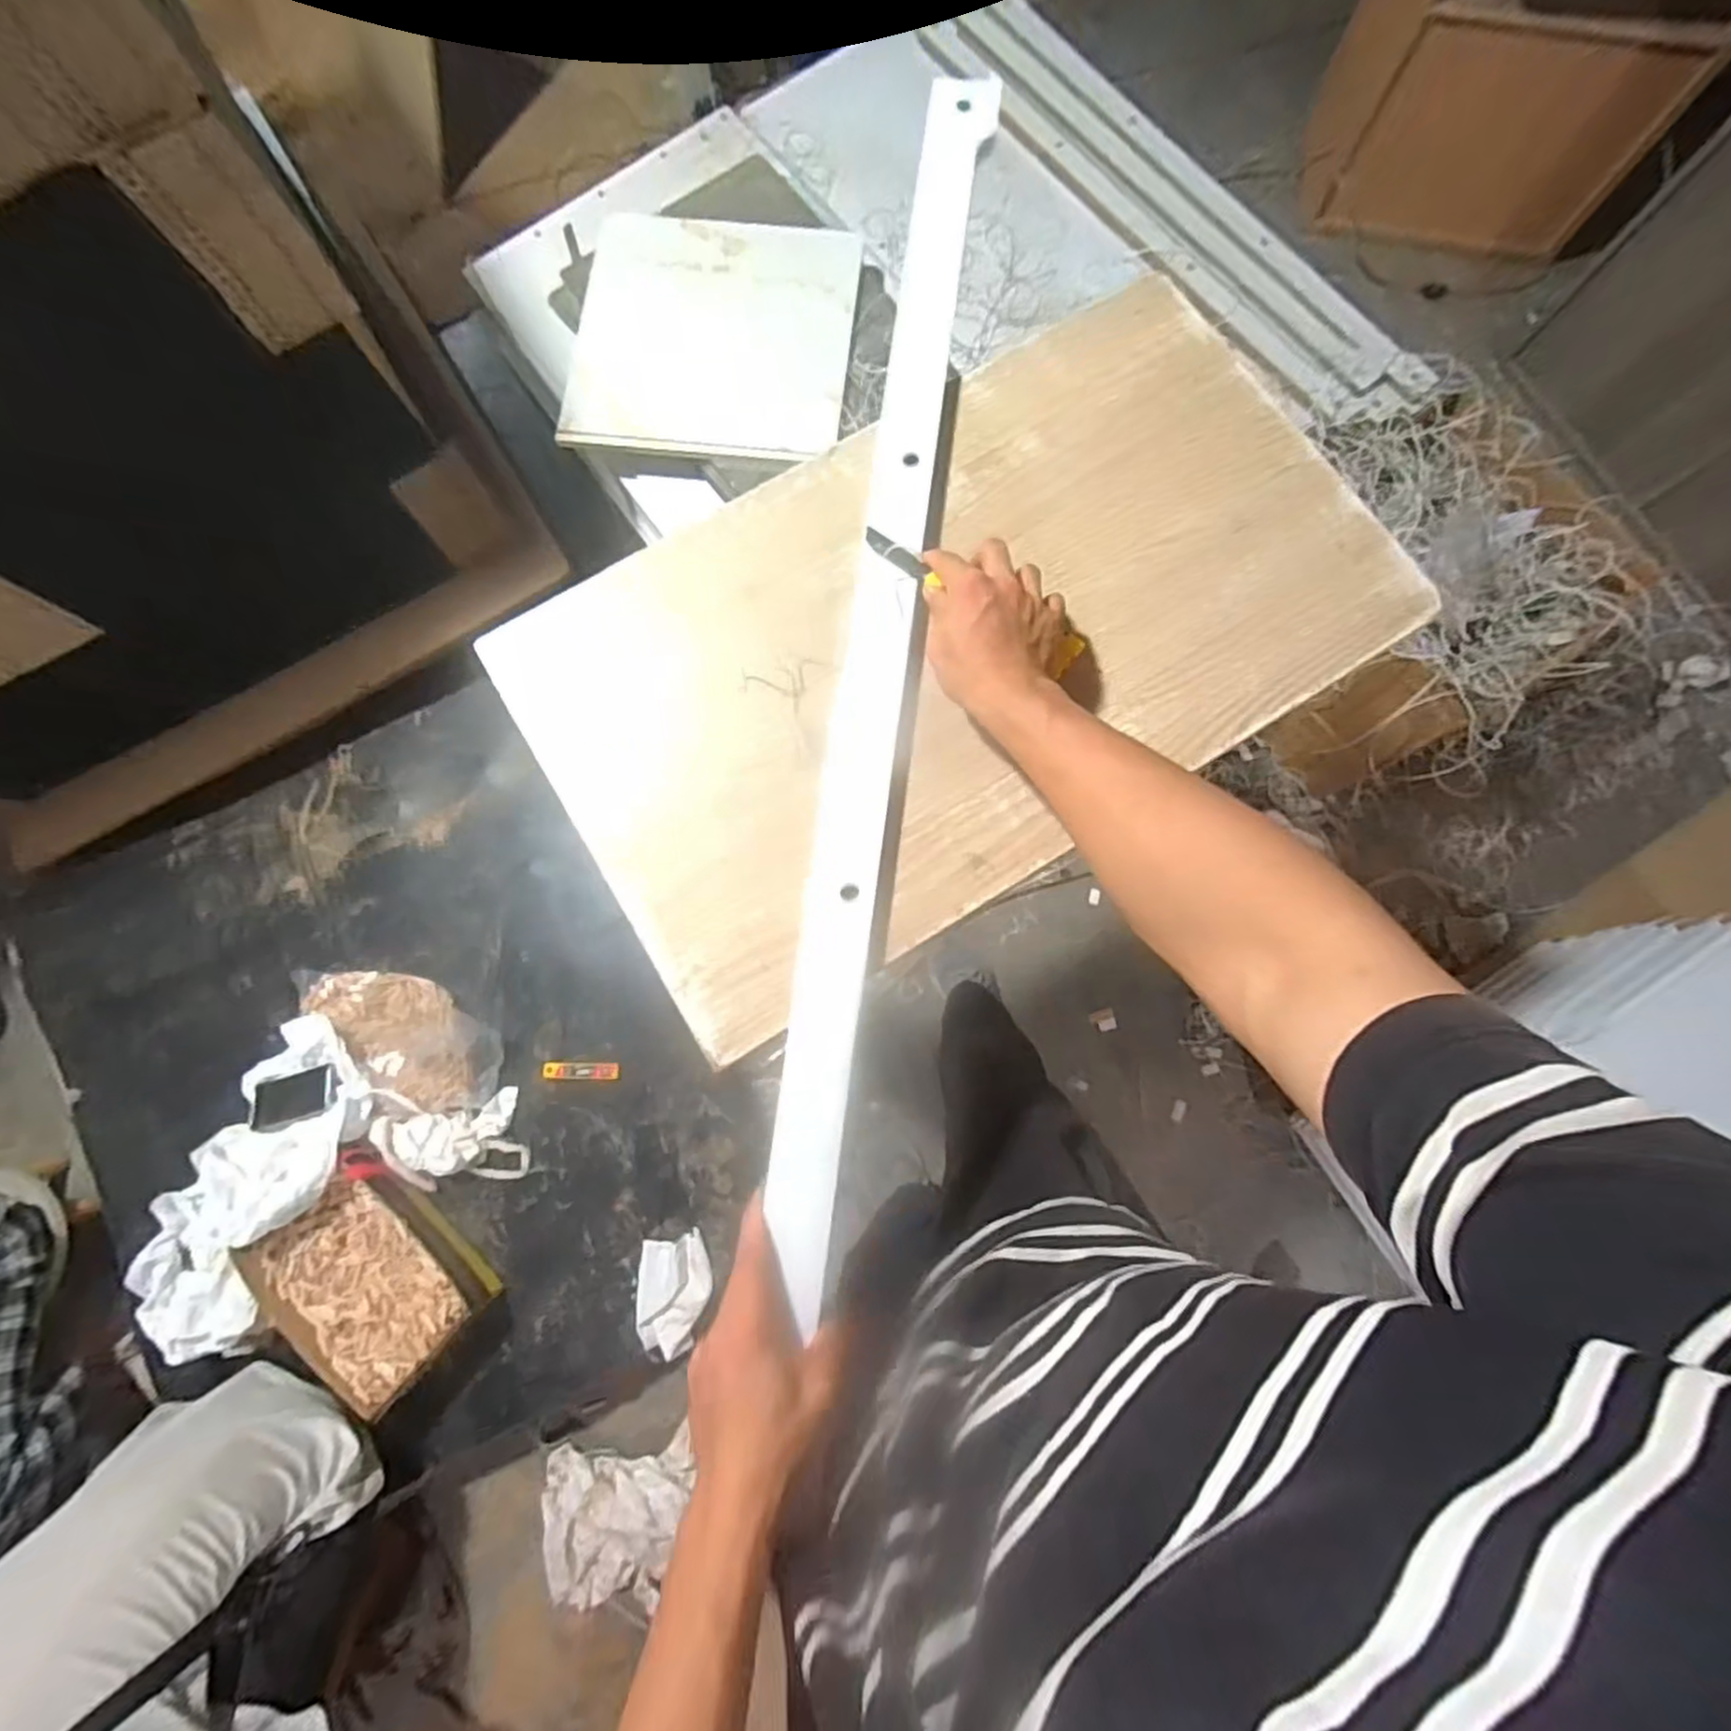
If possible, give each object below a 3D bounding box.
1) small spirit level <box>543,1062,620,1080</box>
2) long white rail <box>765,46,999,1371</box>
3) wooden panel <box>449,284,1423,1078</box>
[{"bbox_3d":[-0.505,0.365,1.328,0.133,0.013,0.030,0,79,0],"label":"small spirit level"},{"bbox_3d":[0.016,-0.190,0.563,0.052,0.017,0.955,7,80,2],"label":"long white rail"},{"bbox_3d":[0.070,-0.178,0.577,0.641,0.023,0.374,-31,82,-4],"label":"wooden panel"}]

